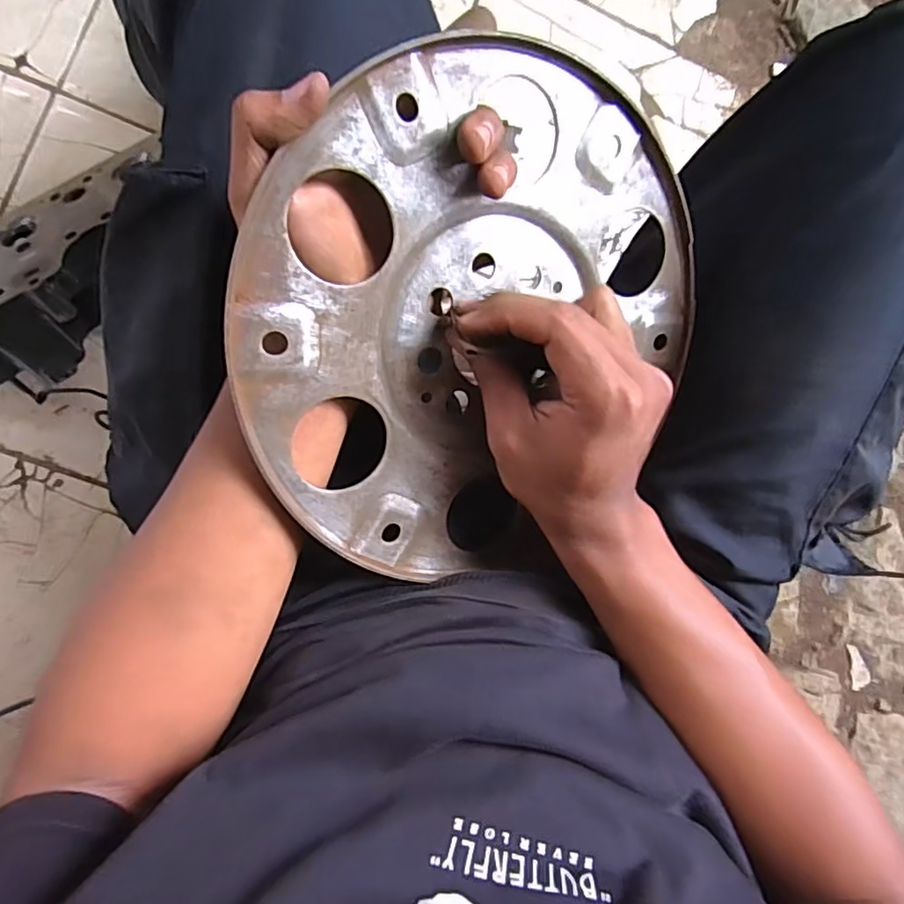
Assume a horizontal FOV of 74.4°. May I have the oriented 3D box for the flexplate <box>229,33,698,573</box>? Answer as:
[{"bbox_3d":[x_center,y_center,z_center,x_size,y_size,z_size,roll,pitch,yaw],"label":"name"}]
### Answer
[{"bbox_3d":[0.018,-0.066,0.308,0.260,0.012,0.239,-9,111,-25],"label":"flexplate"}]

